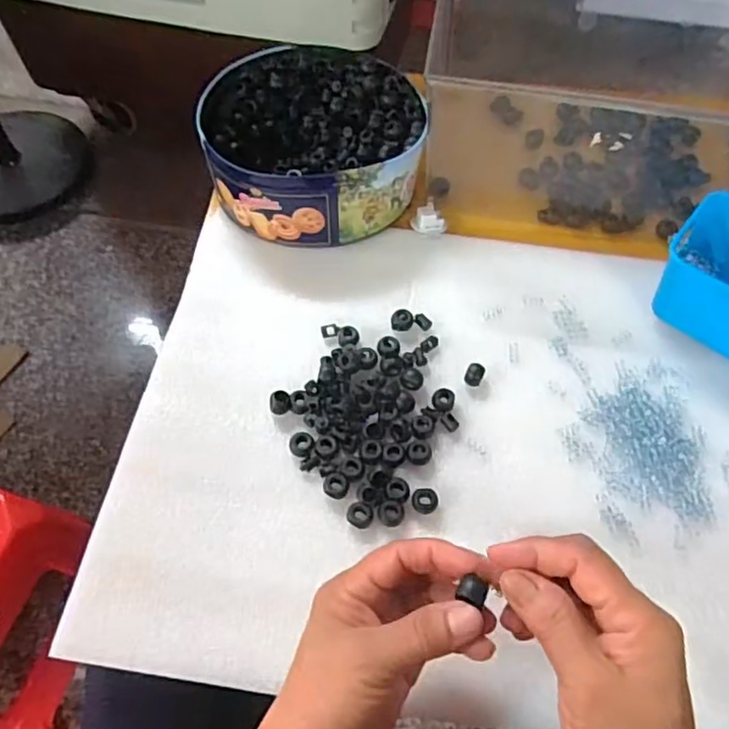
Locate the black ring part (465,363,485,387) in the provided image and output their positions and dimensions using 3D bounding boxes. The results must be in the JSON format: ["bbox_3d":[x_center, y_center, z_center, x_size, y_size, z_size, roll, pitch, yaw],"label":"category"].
[{"bbox_3d":[0.084,0.008,0.455,0.013,0.011,0.015,22,64,11],"label":"black ring part"}]

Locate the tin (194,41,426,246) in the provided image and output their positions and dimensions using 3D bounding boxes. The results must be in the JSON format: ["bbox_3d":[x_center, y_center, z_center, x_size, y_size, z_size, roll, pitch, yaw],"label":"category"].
[{"bbox_3d":[-0.047,-0.203,0.540,0.185,0.065,0.193,-14,62,-10],"label":"tin"}]

